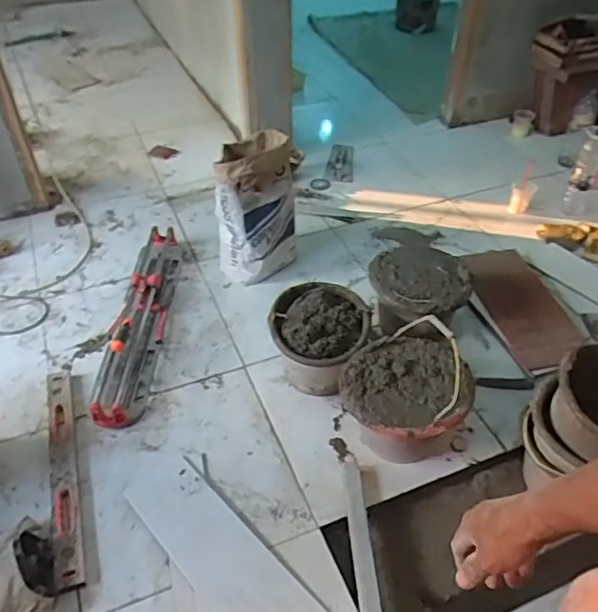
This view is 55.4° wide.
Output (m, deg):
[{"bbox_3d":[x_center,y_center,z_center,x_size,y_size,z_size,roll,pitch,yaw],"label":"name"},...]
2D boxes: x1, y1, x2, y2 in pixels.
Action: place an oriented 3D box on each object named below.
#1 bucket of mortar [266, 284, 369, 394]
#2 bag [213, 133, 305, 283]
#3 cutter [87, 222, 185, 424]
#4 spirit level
[{"bbox_3d":[0.053,0.101,1.480,0.238,0.229,0.257,0,43,0],"label":"bucket of mortar"},{"bbox_3d":[-0.129,-0.293,1.762,0.243,0.423,0.303,-6,41,-6],"label":"bag"},{"bbox_3d":[-0.467,-0.009,1.691,0.153,0.118,0.831,-1,41,0],"label":"cutter"},{"bbox_3d":[-0.547,0.369,1.331,0.060,0.030,0.590,-13,42,-14],"label":"spirit level"}]

